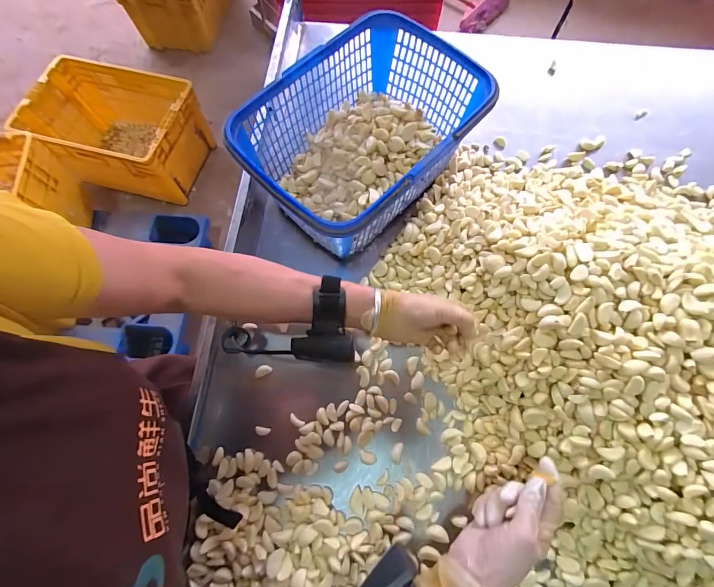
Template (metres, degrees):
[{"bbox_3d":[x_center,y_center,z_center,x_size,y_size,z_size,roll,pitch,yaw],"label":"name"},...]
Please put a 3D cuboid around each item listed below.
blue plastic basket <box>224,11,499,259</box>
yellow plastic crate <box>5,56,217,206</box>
[{"bbox_3d":[0.012,-0.219,0.510,0.230,0.137,0.327,41,76,12],"label":"blue plastic basket"},{"bbox_3d":[-0.977,-0.673,1.466,0.607,0.323,0.433,14,72,5],"label":"yellow plastic crate"}]

